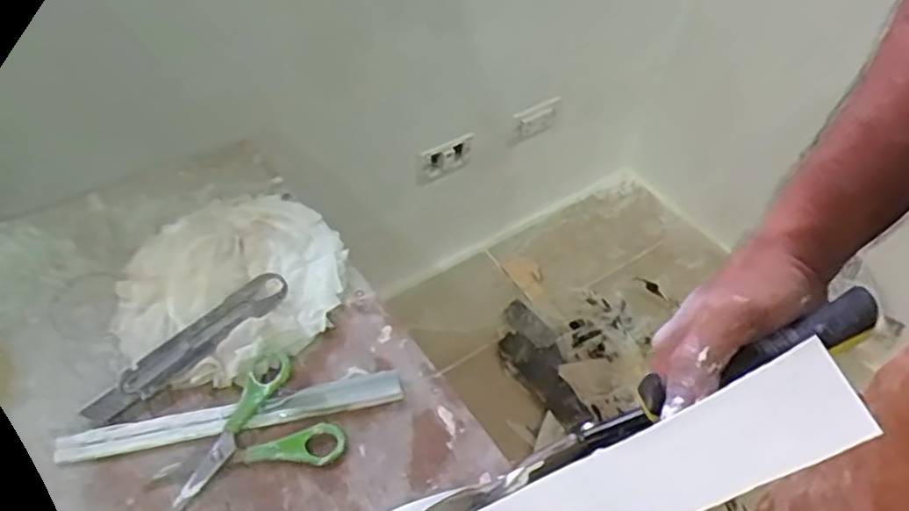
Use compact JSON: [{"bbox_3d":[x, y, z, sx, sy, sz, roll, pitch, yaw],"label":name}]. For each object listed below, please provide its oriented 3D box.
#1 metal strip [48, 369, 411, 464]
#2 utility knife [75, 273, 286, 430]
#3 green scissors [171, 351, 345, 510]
[{"bbox_3d":[-0.148,0.109,0.468,0.222,0.010,0.020,-8,51,-13],"label":"metal strip"},{"bbox_3d":[-0.186,0.063,0.489,0.154,0.017,0.028,-38,62,-19],"label":"utility knife"},{"bbox_3d":[-0.140,0.115,0.459,0.110,0.018,0.086,-21,54,-23],"label":"green scissors"}]

